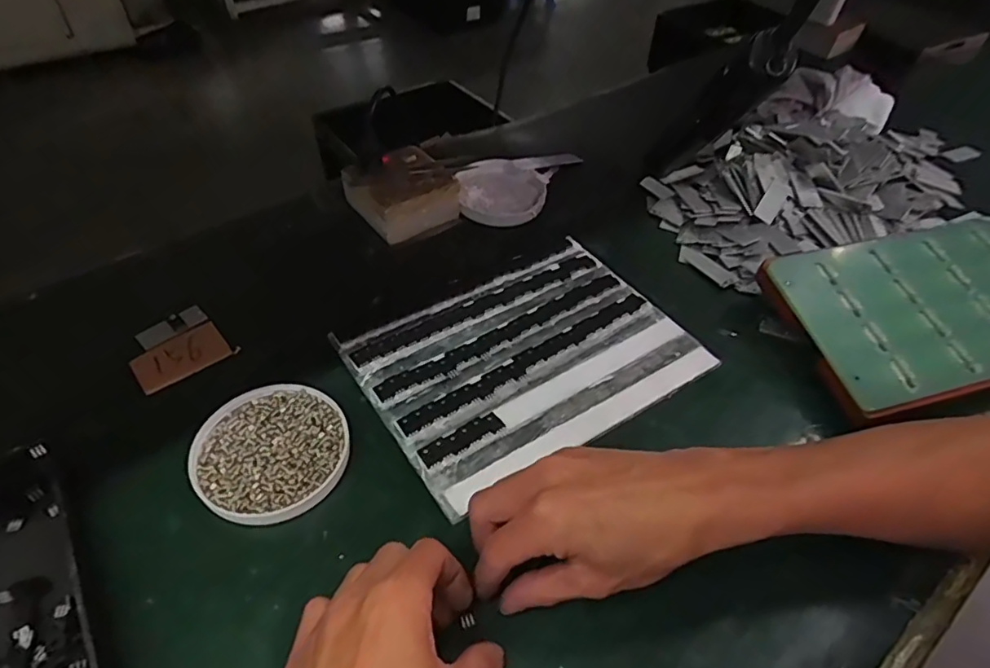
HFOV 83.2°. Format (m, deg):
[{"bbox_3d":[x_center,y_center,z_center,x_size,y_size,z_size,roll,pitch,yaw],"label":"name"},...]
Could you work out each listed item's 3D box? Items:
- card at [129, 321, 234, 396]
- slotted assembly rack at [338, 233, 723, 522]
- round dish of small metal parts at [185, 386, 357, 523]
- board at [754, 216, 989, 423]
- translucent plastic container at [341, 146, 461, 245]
[{"bbox_3d":[-0.246,0.017,0.437,0.065,0.004,0.045,-33,57,-28],"label":"card"},{"bbox_3d":[0.025,0.015,0.439,0.243,0.008,0.174,-25,54,-23],"label":"slotted assembly rack"},{"bbox_3d":[-0.150,0.076,0.375,0.100,0.008,0.095,1,48,-1],"label":"round dish of small metal parts"},{"bbox_3d":[0.363,-0.023,0.453,0.266,0.025,0.141,-12,59,-12],"label":"board"},{"bbox_3d":[-0.094,-0.143,0.562,0.093,0.039,0.093,-30,56,-26],"label":"translucent plastic container"}]

